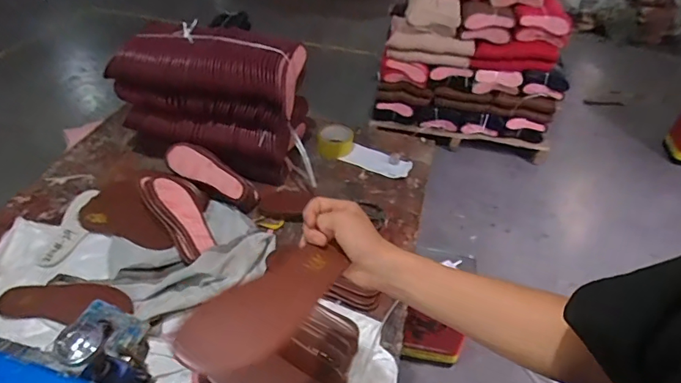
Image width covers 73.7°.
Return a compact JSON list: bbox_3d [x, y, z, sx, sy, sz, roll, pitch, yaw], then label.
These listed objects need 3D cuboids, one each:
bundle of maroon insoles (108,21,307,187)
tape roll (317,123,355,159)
[{"bbox_3d":[-0.299,-0.219,1.101,0.435,0.279,0.208,11,41,8],"label":"bundle of maroon insoles"},{"bbox_3d":[-0.011,-0.137,1.221,0.089,0.048,0.096,2,40,-2],"label":"tape roll"}]

